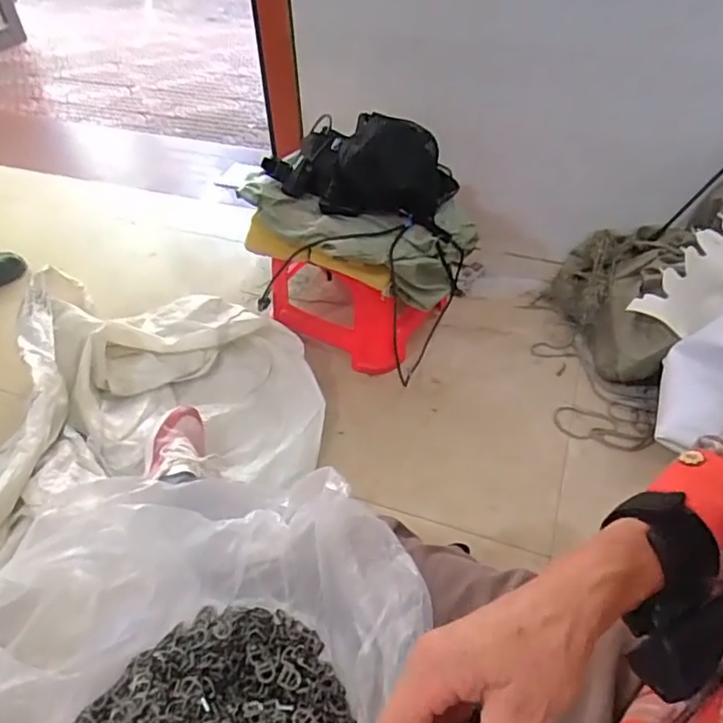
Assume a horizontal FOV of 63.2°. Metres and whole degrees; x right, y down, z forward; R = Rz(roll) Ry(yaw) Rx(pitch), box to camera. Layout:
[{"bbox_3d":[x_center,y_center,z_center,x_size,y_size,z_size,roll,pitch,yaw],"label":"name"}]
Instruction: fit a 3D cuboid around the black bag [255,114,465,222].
[{"bbox_3d":[0.000,-0.343,1.018,0.297,0.130,0.194,15,47,16],"label":"black bag"}]

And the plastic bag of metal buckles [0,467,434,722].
[{"bbox_3d":[-0.160,0.243,0.482,0.384,0.155,0.337,5,45,7],"label":"plastic bag of metal buckles"}]

